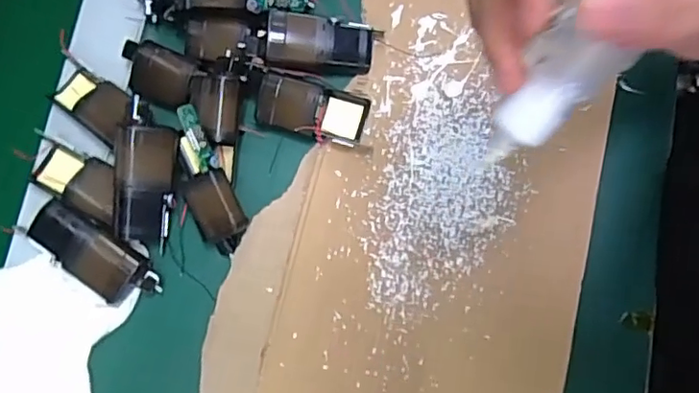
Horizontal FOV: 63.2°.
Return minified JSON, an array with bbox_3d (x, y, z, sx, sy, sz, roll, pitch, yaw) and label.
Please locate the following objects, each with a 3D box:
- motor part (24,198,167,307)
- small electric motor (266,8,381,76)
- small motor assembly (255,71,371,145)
[{"bbox_3d":[-0.168,0.039,0.377,0.089,0.021,0.037,37,82,7],"label":"motor part"},{"bbox_3d":[-0.021,-0.108,0.406,0.074,0.026,0.038,6,80,2],"label":"small electric motor"},{"bbox_3d":[-0.028,-0.062,0.400,0.078,0.020,0.038,16,80,4],"label":"small motor assembly"}]

